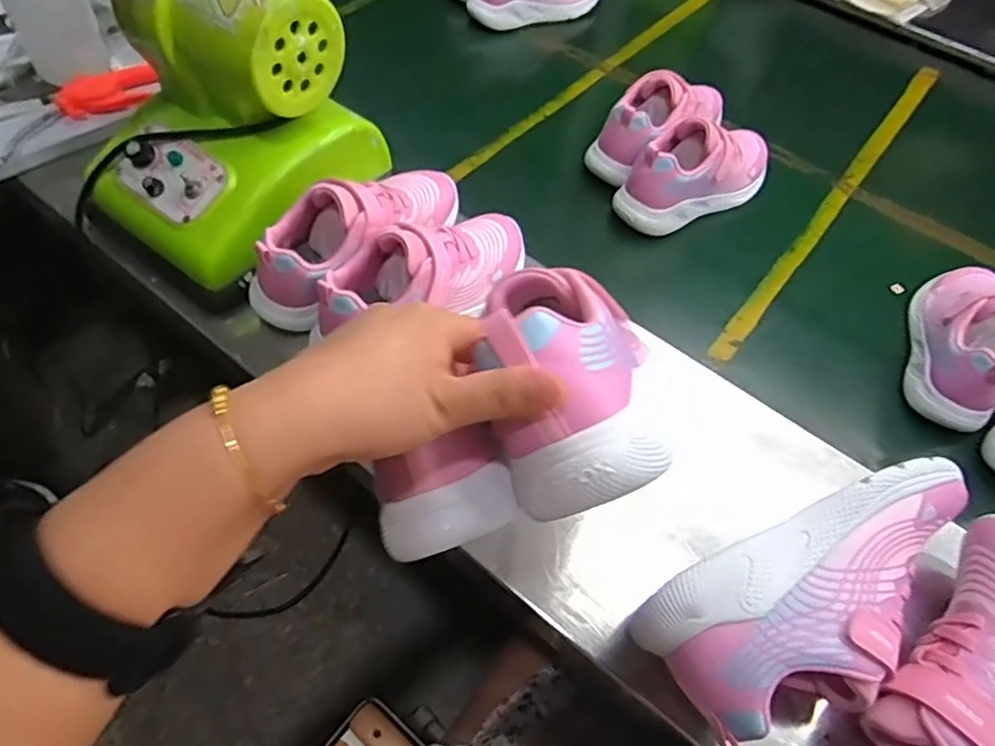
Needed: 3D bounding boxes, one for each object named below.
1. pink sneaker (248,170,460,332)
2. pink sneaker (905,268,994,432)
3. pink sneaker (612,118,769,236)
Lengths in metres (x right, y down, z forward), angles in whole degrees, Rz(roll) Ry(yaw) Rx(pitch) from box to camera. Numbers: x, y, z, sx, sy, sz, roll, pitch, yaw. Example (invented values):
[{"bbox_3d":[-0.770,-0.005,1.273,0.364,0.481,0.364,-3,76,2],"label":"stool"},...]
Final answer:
[{"bbox_3d":[-0.117,-0.131,0.557,0.076,0.086,0.210,31,58,16],"label":"pink sneaker"},{"bbox_3d":[0.450,-0.045,0.603,0.076,0.089,0.190,20,56,9],"label":"pink sneaker"},{"bbox_3d":[0.227,-0.229,0.705,0.206,0.086,0.078,-25,61,-20],"label":"pink sneaker"}]

